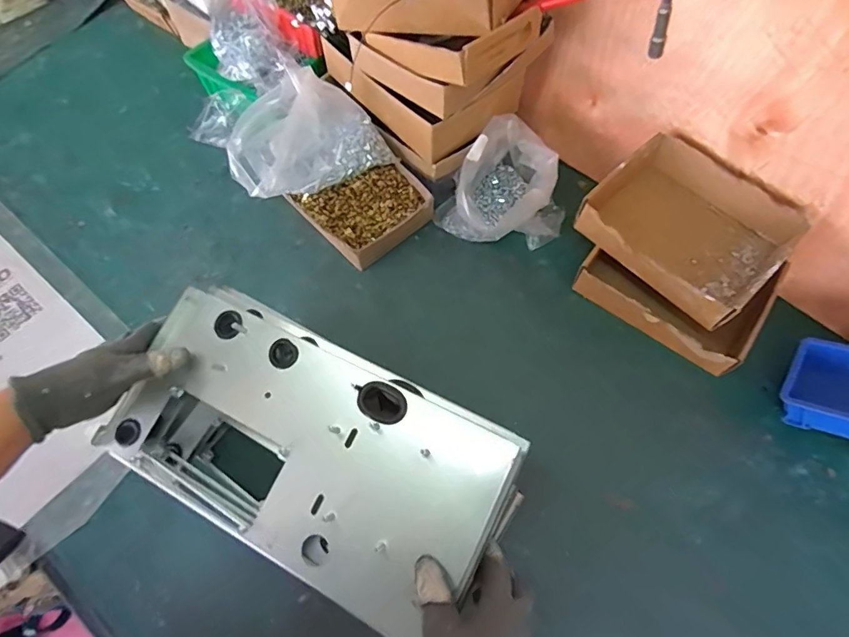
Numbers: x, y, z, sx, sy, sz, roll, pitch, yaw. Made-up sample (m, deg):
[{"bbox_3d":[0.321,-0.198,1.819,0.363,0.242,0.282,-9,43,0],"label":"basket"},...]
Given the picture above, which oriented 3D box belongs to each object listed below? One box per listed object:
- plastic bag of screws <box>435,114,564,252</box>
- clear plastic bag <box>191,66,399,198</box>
[{"bbox_3d":[0.113,-0.184,0.685,0.174,0.095,0.153,12,66,7],"label":"plastic bag of screws"},{"bbox_3d":[-0.161,-0.244,0.659,0.201,0.097,0.122,-33,68,-13],"label":"clear plastic bag"}]

